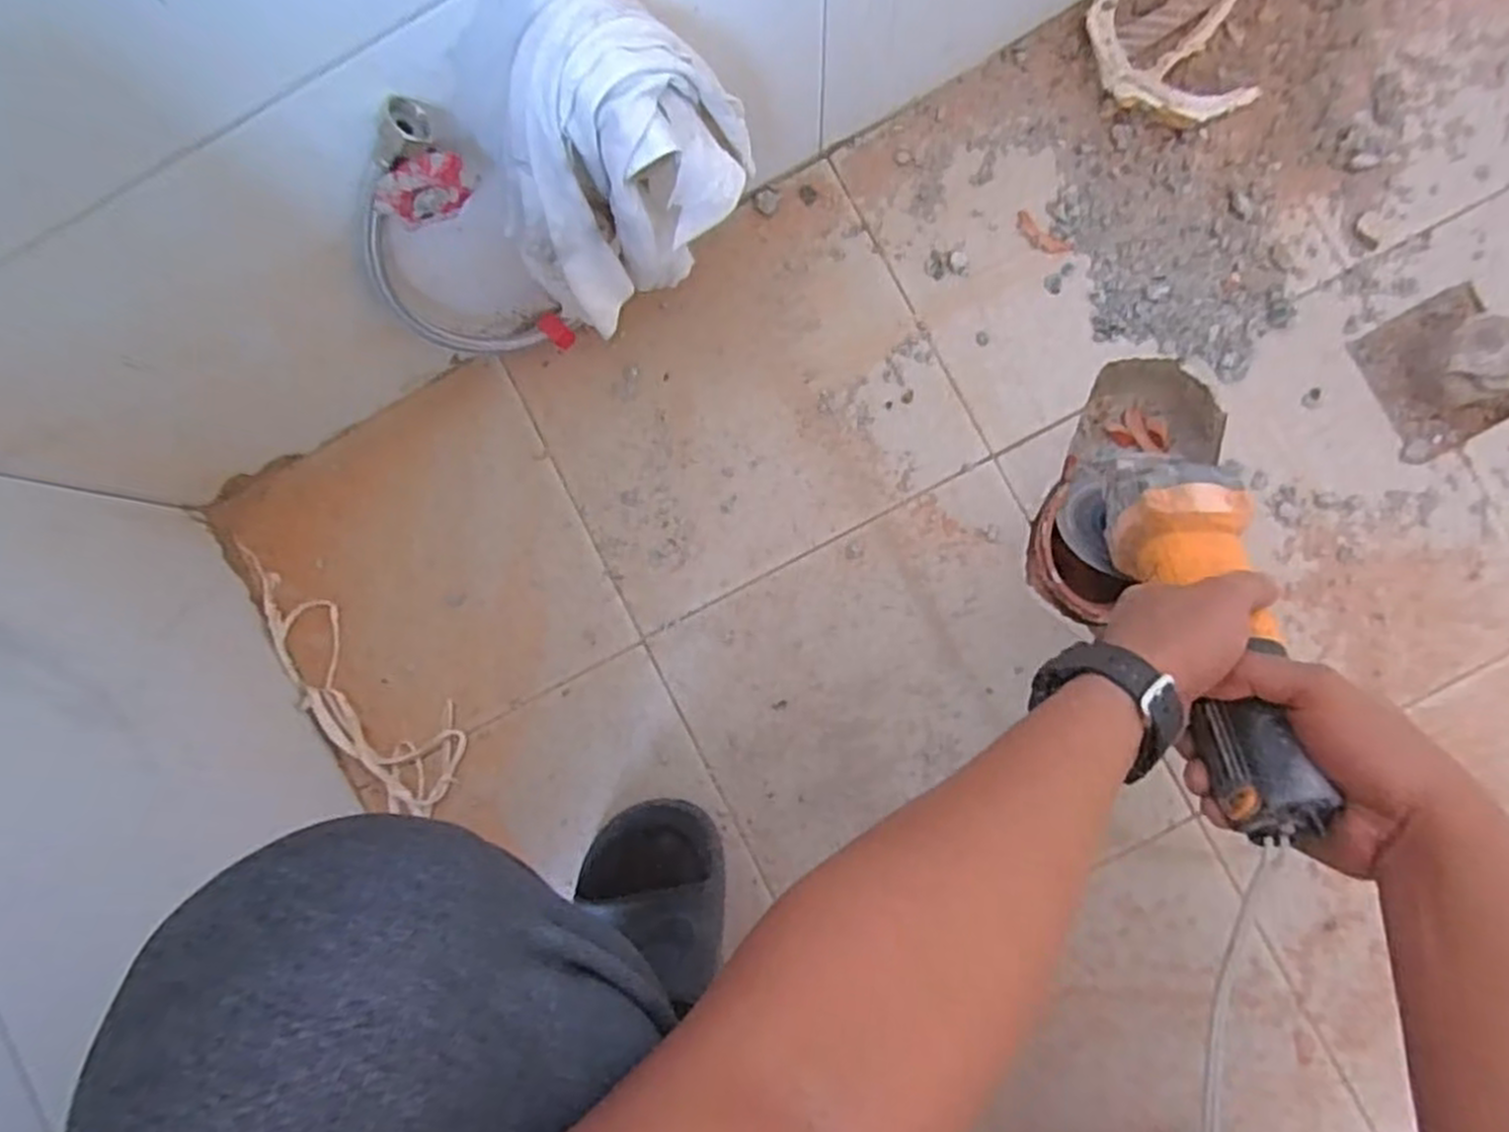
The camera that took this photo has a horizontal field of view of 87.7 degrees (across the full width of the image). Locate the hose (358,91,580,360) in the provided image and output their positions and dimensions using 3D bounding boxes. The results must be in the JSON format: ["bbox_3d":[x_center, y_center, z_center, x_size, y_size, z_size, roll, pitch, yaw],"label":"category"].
[{"bbox_3d":[-0.181,-0.181,0.489,0.099,0.253,0.047,-13,85,3],"label":"hose"}]

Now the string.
[{"bbox_3d":[-0.311,0.076,0.597,0.083,0.017,0.247,-40,85,-1],"label":"string"}]

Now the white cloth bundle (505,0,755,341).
[{"bbox_3d":[-0.072,-0.216,0.434,0.148,0.166,0.082,-34,85,1],"label":"white cloth bundle"}]

